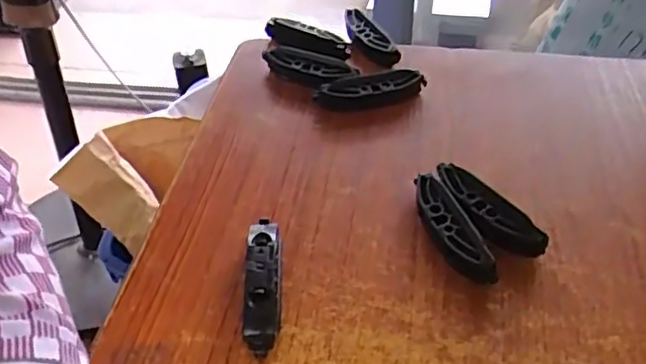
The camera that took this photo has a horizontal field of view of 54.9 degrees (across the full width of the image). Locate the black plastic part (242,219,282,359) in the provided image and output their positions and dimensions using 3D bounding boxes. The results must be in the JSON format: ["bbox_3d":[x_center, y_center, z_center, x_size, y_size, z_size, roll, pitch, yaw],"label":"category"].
[{"bbox_3d":[-0.031,0.052,0.327,0.018,0.020,0.077,-3,43,-1],"label":"black plastic part"}]

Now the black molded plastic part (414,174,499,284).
[{"bbox_3d":[0.071,0.027,0.349,0.020,0.017,0.078,-15,44,-14],"label":"black molded plastic part"}]

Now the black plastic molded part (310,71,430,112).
[{"bbox_3d":[0.034,-0.066,0.450,0.076,0.023,0.022,2,43,4],"label":"black plastic molded part"}]

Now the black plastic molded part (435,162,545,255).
[{"bbox_3d":[0.091,0.015,0.355,0.024,0.018,0.077,-30,50,-28],"label":"black plastic molded part"}]

